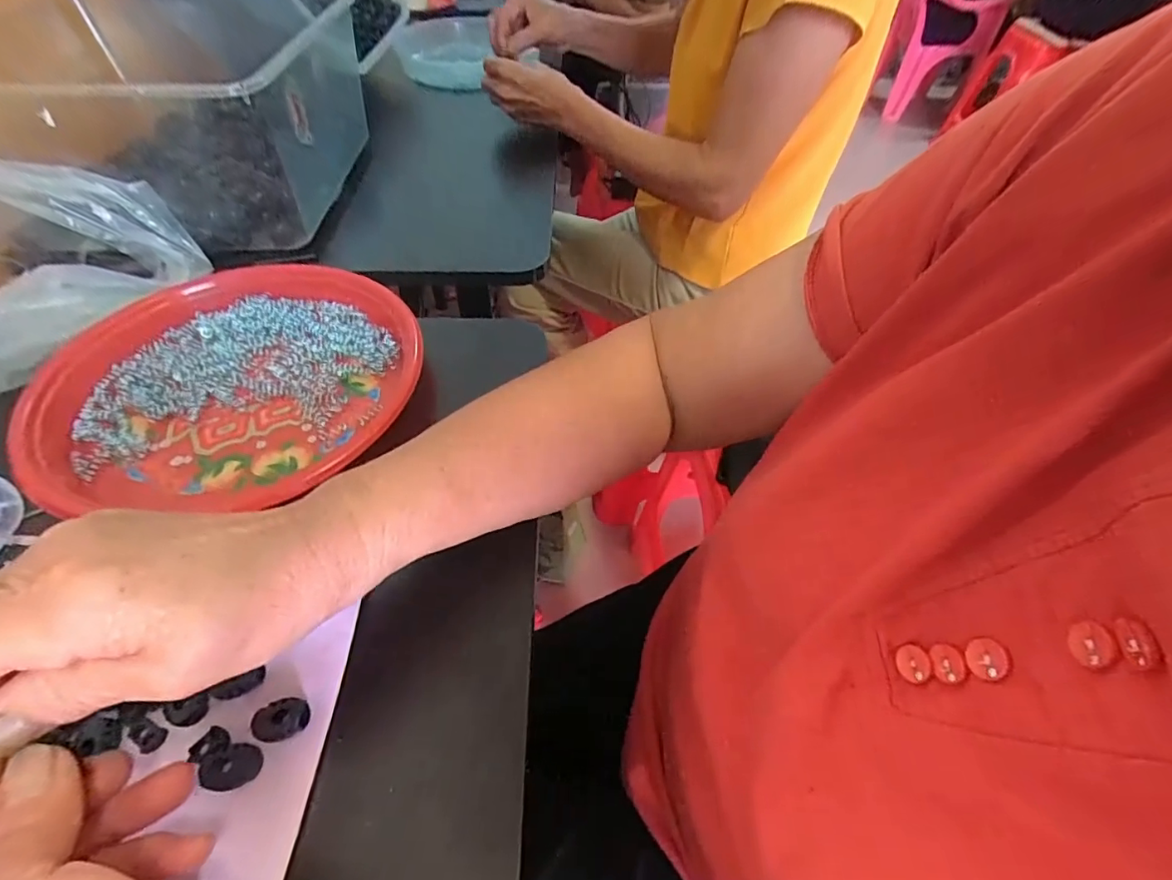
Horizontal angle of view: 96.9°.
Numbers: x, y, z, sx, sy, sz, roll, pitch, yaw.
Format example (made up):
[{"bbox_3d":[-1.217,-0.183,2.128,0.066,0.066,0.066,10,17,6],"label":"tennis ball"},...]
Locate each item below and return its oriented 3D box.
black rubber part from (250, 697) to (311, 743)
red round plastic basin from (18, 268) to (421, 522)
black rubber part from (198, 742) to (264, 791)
[{"bbox_3d":[-0.138,0.125,0.233,0.022,0.007,0.017,-6,52,-6],"label":"black rubber part"},{"bbox_3d":[-0.243,-0.047,0.359,0.232,0.029,0.208,-1,51,-2],"label":"red round plastic basin"},{"bbox_3d":[-0.154,0.141,0.225,0.022,0.006,0.017,2,51,0],"label":"black rubber part"}]

